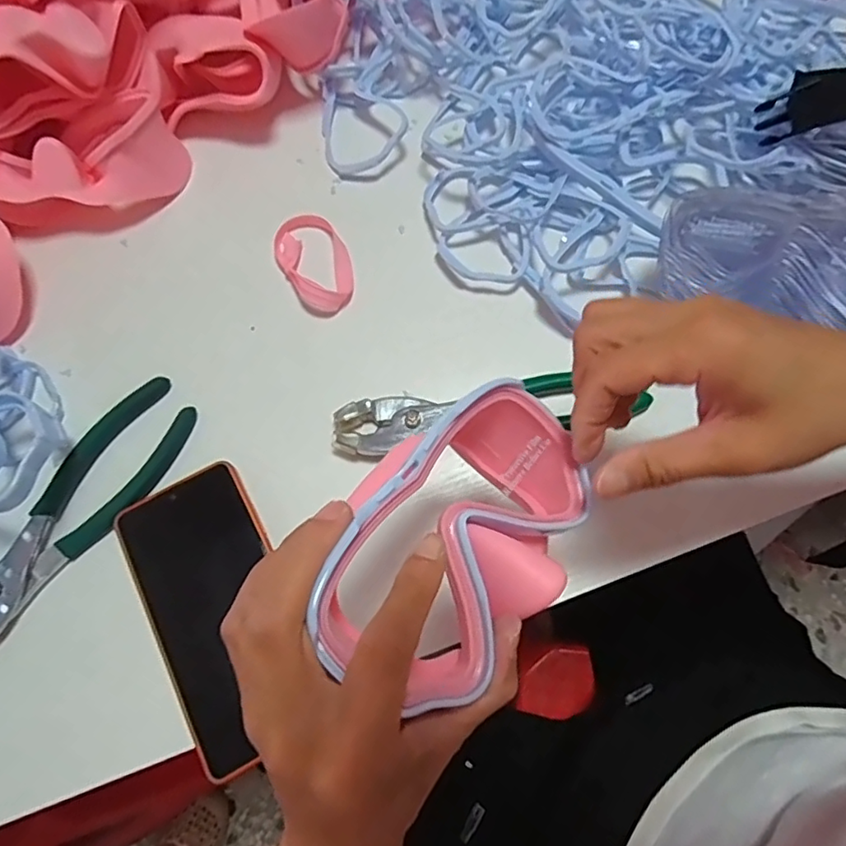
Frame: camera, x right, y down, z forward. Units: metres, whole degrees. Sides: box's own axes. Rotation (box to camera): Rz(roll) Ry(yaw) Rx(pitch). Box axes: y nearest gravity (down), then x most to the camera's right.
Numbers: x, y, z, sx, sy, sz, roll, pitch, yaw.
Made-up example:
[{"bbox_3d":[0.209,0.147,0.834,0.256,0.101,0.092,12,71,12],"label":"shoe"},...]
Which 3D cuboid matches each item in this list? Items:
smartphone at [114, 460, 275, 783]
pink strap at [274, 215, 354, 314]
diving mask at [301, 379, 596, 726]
[{"bbox_3d":[-0.117,0.105,0.330,0.078,0.010,0.158,-27,71,-8],"label":"smartphone"},{"bbox_3d":[-0.076,-0.115,0.414,0.048,0.014,0.078,-29,71,-9],"label":"pink strap"},{"bbox_3d":[0.011,0.046,0.247,0.085,0.060,0.147,44,59,-3],"label":"diving mask"}]

